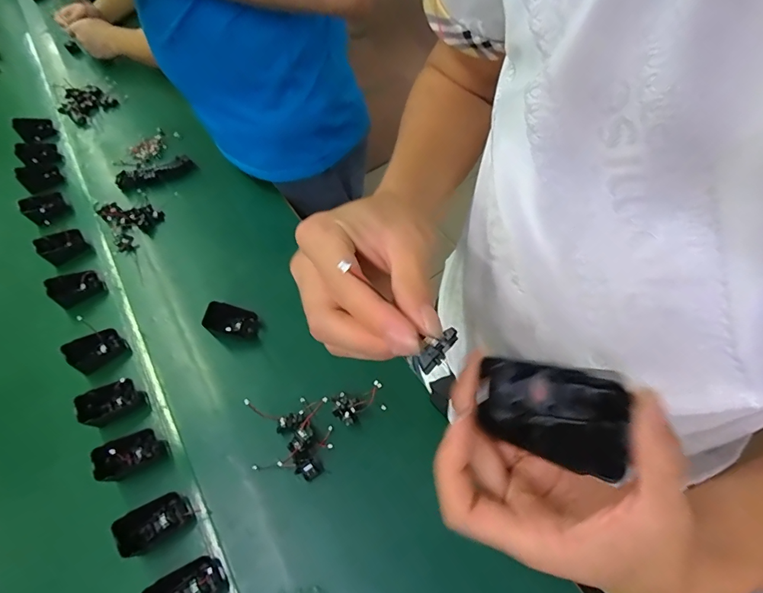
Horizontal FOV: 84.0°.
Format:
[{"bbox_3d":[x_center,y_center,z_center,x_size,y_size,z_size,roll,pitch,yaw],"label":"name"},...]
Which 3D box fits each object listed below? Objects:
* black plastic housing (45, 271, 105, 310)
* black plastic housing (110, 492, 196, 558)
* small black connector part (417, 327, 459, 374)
[{"bbox_3d":[-0.484,-0.014,0.668,0.066,0.047,0.032,-38,63,-15],"label":"black plastic housing"},{"bbox_3d":[-0.258,0.256,0.476,0.067,0.029,0.044,-33,62,-13],"label":"black plastic housing"},{"bbox_3d":[0.025,0.024,0.188,0.010,0.004,0.022,41,86,25],"label":"small black connector part"}]

